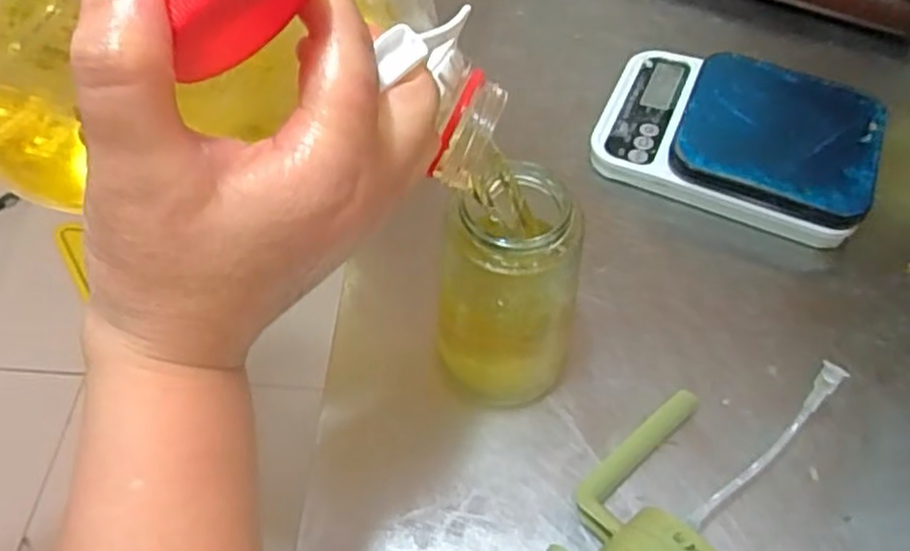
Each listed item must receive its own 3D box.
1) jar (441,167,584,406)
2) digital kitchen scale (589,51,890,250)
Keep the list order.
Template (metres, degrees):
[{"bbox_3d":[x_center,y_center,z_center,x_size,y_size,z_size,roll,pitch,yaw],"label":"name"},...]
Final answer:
[{"bbox_3d":[0.032,0.012,0.375,0.060,0.151,0.060,1,56,-2],"label":"jar"},{"bbox_3d":[0.201,-0.100,0.524,0.182,0.041,0.132,21,57,12],"label":"digital kitchen scale"}]

